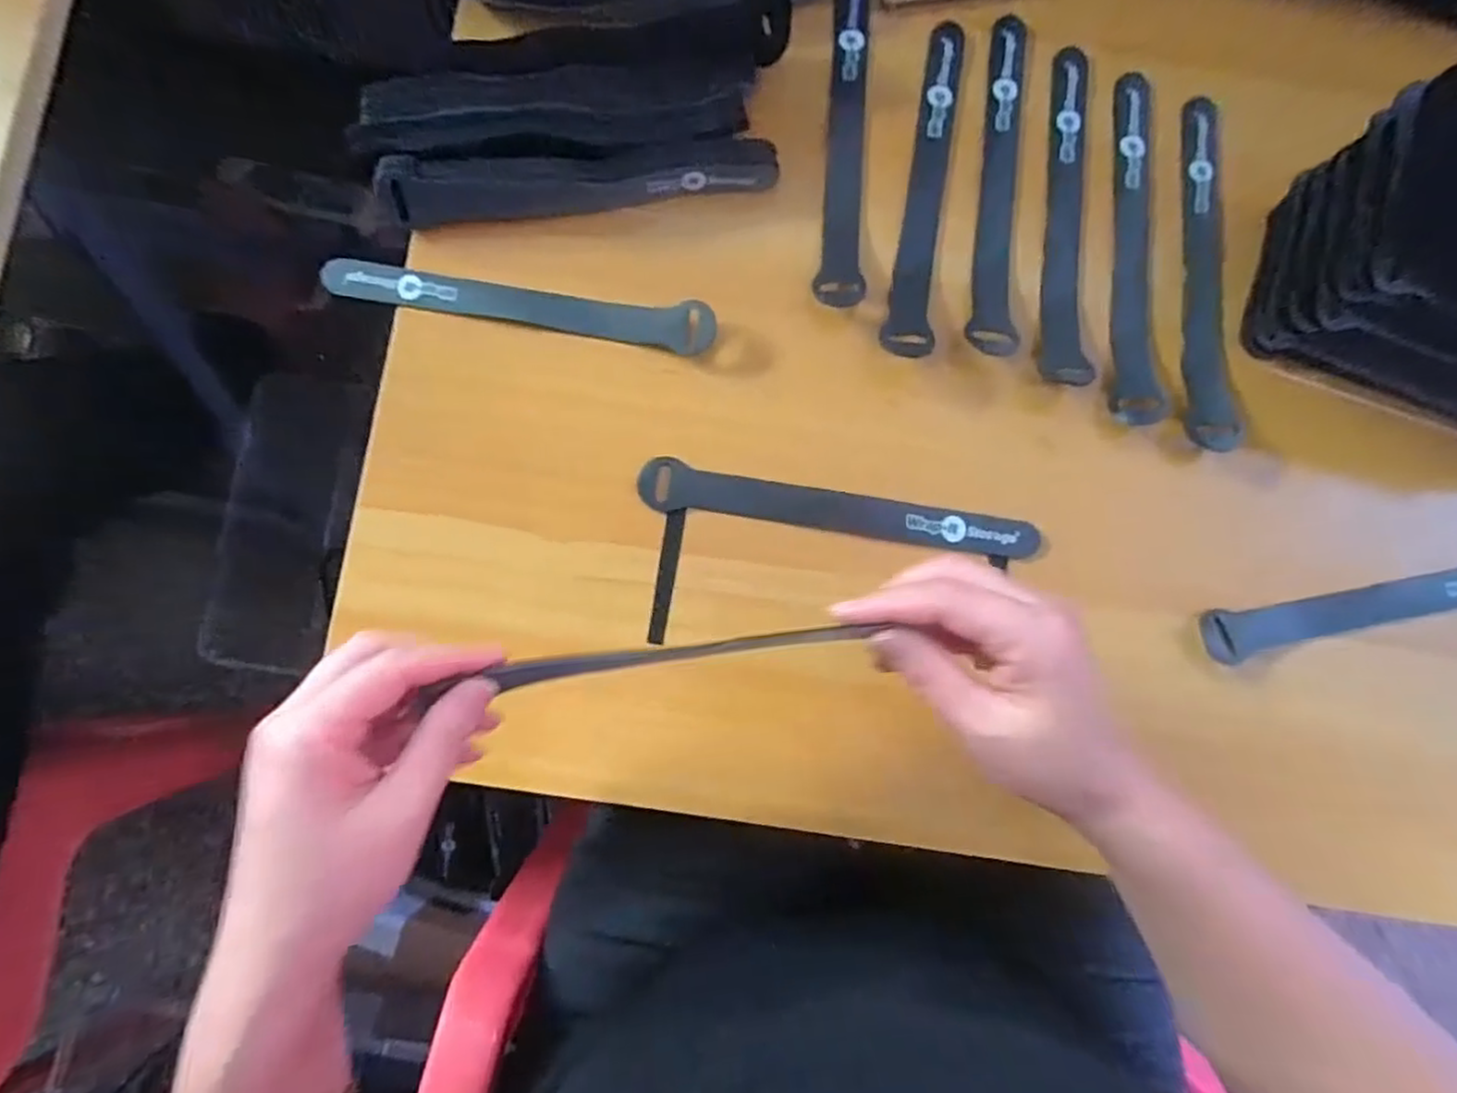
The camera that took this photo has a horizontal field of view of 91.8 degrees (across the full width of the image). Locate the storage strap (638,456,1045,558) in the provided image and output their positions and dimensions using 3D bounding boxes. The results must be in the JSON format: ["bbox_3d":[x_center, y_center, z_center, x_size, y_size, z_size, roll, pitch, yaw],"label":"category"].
[{"bbox_3d":[0.056,-0.017,0.352,0.197,0.004,0.023,9,84,-1],"label":"storage strap"}]

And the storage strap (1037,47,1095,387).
[{"bbox_3d":[0.178,-0.176,0.370,0.023,0.009,0.196,6,79,-1],"label":"storage strap"}]

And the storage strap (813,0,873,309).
[{"bbox_3d":[0.065,-0.227,0.386,0.023,0.009,0.207,6,79,-3],"label":"storage strap"}]

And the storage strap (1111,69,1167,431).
[{"bbox_3d":[0.213,-0.162,0.367,0.024,0.008,0.204,6,84,-1],"label":"storage strap"}]

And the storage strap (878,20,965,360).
[{"bbox_3d":[0.105,-0.191,0.368,0.023,0.015,0.200,12,79,-1],"label":"storage strap"}]

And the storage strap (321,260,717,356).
[{"bbox_3d":[-0.107,-0.124,0.361,0.197,0.011,0.025,8,84,-1],"label":"storage strap"}]

